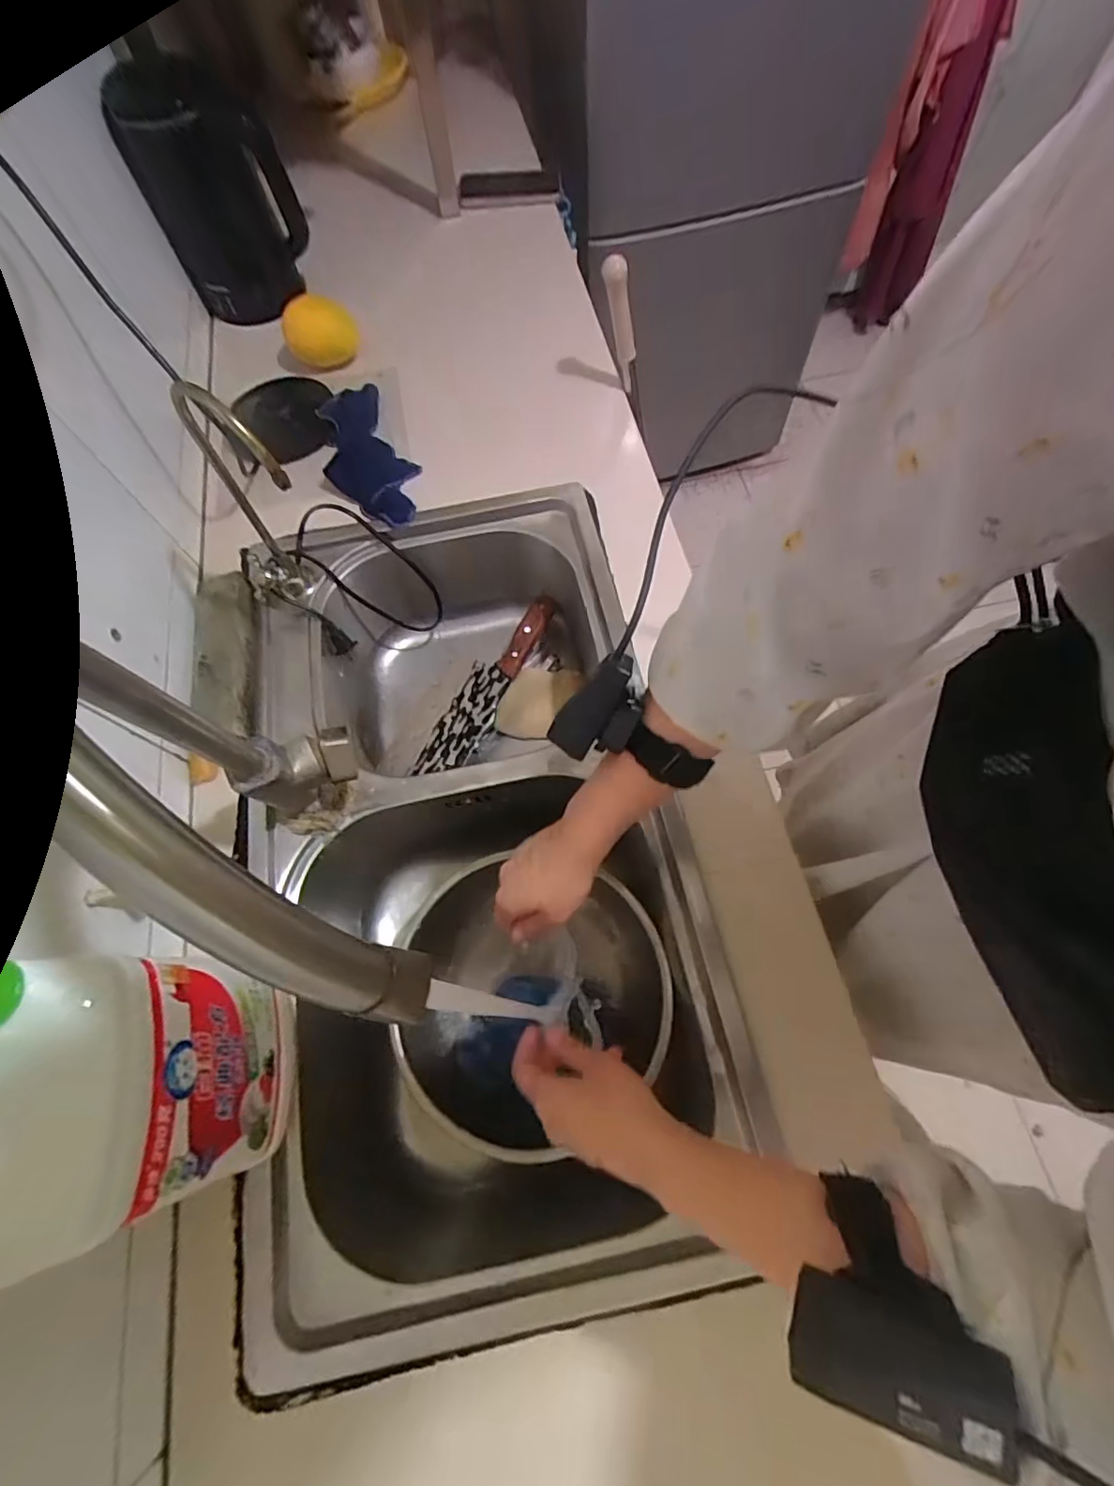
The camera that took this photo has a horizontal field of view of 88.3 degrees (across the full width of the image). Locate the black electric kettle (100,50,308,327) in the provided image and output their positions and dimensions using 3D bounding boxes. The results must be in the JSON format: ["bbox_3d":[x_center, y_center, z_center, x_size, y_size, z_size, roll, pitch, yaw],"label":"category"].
[{"bbox_3d":[-0.412,-0.665,0.708,0.160,0.219,0.141,-25,68,-7],"label":"black electric kettle"}]

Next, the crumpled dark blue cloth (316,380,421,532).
[{"bbox_3d":[-0.230,-0.347,0.691,0.095,0.020,0.232,-26,68,-8],"label":"crumpled dark blue cloth"}]

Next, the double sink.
[{"bbox_3d":[-0.082,0.102,0.606,0.391,0.192,0.727,-12,67,-2],"label":"double sink"}]

